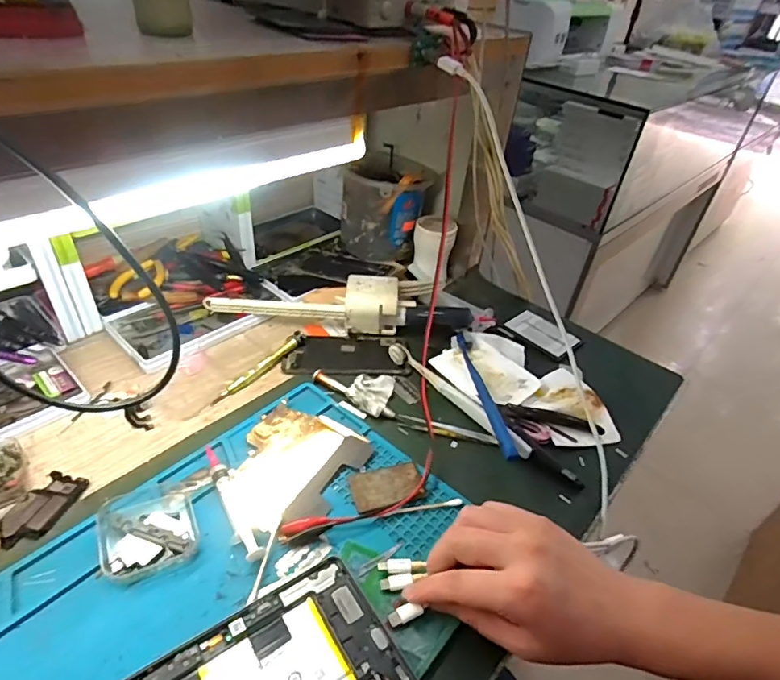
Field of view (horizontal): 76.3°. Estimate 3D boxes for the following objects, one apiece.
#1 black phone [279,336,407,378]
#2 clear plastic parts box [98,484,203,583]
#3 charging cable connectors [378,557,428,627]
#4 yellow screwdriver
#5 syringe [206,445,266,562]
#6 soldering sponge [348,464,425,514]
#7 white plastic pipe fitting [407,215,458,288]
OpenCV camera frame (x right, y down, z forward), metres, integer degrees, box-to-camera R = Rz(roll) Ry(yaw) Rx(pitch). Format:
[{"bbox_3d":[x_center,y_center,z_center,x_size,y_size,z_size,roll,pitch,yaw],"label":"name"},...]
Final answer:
[{"bbox_3d":[-0.048,0.018,0.550,0.134,0.013,0.068,-2,39,-10],"label":"black phone"},{"bbox_3d":[-0.178,0.138,0.365,0.062,0.017,0.070,-15,43,-25],"label":"clear plastic parts box"},{"bbox_3d":[0.008,0.175,0.348,0.029,0.006,0.044,2,39,-5],"label":"charging cable connectors"},{"bbox_3d":[-0.132,0.025,0.522,0.016,0.015,0.132,25,42,22],"label":"yellow screwdriver"},{"bbox_3d":[-0.124,0.125,0.389,0.017,0.010,0.108,-17,44,-26],"label":"syringe"},{"bbox_3d":[-0.002,0.124,0.419,0.060,0.004,0.038,-6,40,-15],"label":"soldering sponge"},{"bbox_3d":[0.057,-0.123,0.673,0.053,0.071,0.059,13,39,9],"label":"white plastic pipe fitting"}]

